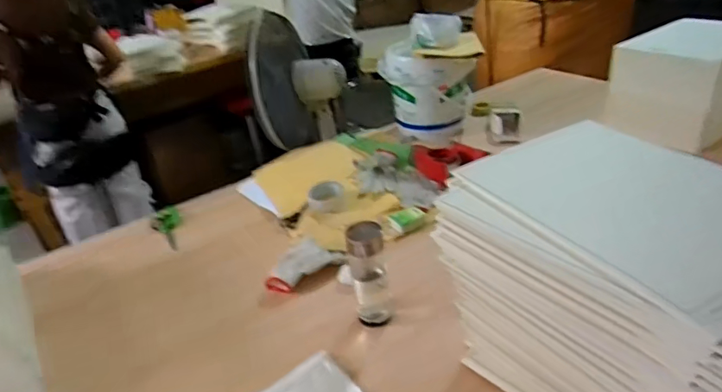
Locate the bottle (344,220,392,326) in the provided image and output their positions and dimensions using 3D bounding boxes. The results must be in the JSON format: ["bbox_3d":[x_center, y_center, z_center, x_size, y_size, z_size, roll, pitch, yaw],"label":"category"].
[{"bbox_3d":[0.016,0.142,0.861,0.064,0.202,0.060,-4,31,4],"label":"bottle"}]

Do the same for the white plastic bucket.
[{"bbox_3d":[0.195,-0.301,1.494,0.263,0.257,0.213,-4,31,4],"label":"white plastic bucket"}]

